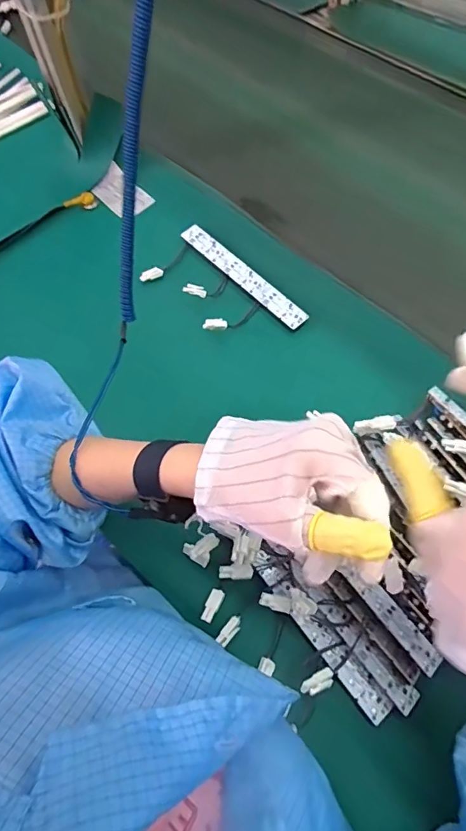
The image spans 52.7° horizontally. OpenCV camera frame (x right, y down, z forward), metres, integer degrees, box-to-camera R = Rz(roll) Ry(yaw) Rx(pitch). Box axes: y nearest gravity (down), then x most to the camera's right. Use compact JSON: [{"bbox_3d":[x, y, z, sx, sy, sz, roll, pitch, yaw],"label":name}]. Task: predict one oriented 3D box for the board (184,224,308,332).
[{"bbox_3d":[0.011,-0.165,0.551,0.027,0.009,0.196,-37,67,-15],"label":"board"}]

